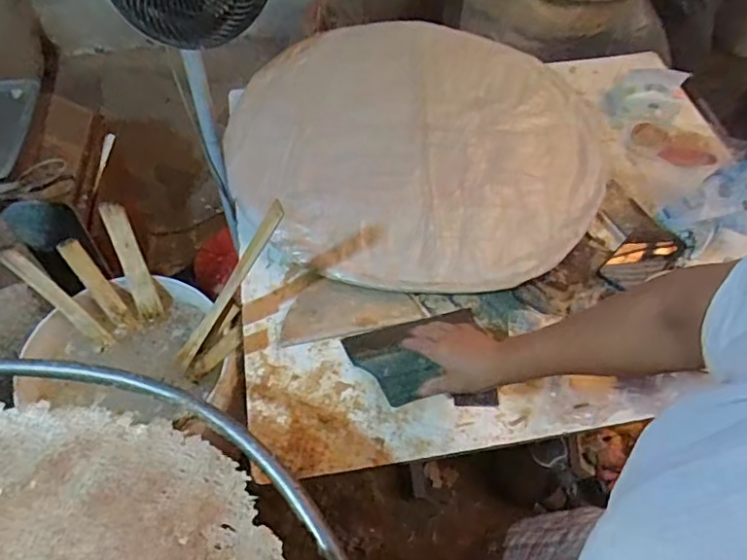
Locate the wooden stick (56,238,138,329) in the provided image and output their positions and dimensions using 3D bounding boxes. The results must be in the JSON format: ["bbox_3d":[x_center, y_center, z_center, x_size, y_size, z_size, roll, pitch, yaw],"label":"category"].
[{"bbox_3d":[-0.409,0.009,0.814,0.035,0.152,0.009,-25,25,0],"label":"wooden stick"}]

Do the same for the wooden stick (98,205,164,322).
[{"bbox_3d":[-0.360,-0.026,0.821,0.038,0.184,0.027,-15,28,-11],"label":"wooden stick"}]

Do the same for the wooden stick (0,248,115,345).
[{"bbox_3d":[-0.453,0.028,0.790,0.023,0.190,0.021,5,50,43],"label":"wooden stick"}]

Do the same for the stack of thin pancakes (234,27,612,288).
[{"bbox_3d":[0.081,-0.266,0.992,0.669,0.040,0.639,12,58,7],"label":"stack of thin pancakes"}]

